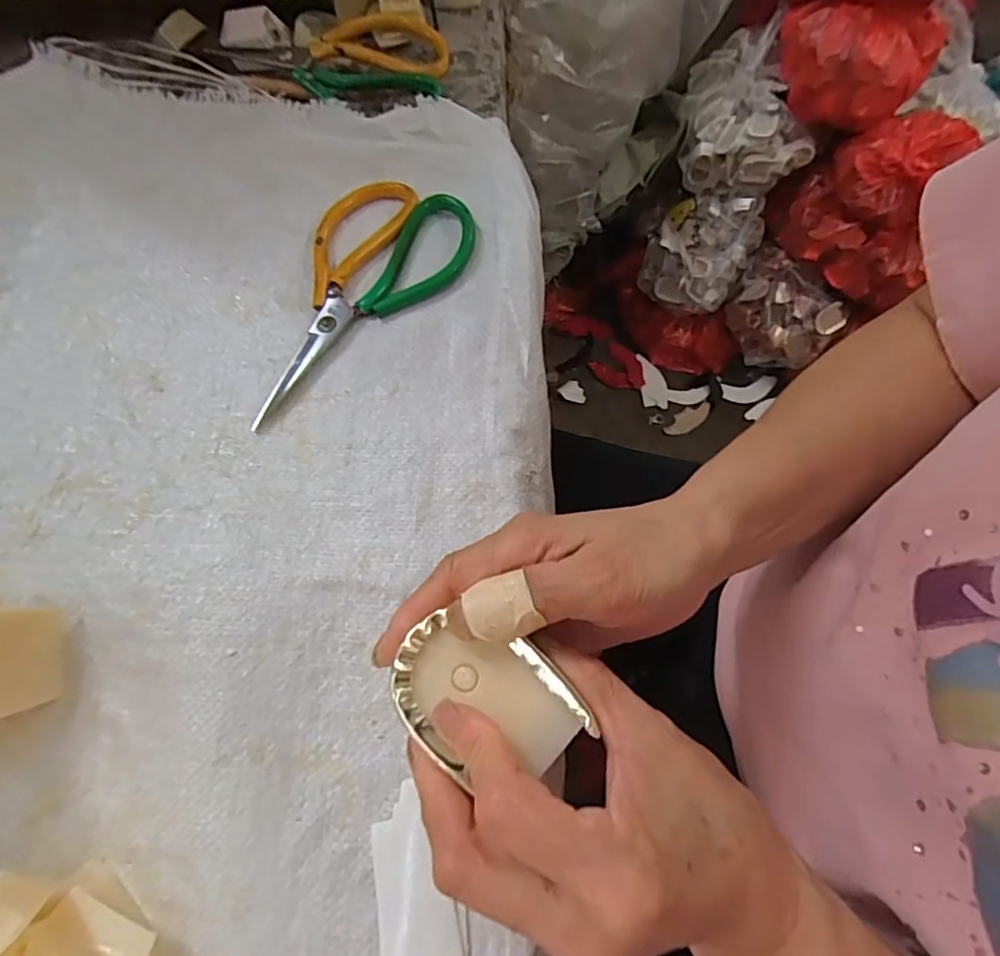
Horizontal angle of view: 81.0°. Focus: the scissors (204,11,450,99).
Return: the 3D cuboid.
[{"bbox_3d":[-0.125,-0.316,0.440,0.168,0.022,0.069,-3,67,-1],"label":"scissors"}]

